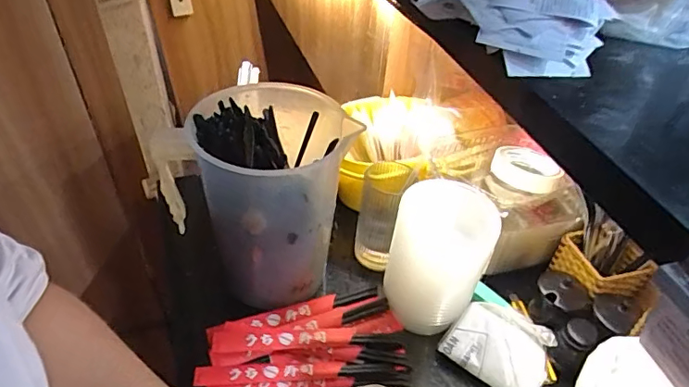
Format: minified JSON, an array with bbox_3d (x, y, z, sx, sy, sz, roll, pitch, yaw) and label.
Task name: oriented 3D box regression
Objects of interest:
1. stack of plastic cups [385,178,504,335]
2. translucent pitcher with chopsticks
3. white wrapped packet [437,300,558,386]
[{"bbox_3d":[0.110,0.076,0.605,0.107,0.148,0.103,-30,51,-30],"label":"stack of plastic cups"},{"bbox_3d":[-0.096,0.005,0.630,0.176,0.224,0.159,29,49,26],"label":"translucent pitcher with chopsticks"},{"bbox_3d":[0.175,0.175,0.595,0.113,0.032,0.088,26,92,28],"label":"white wrapped packet"}]

